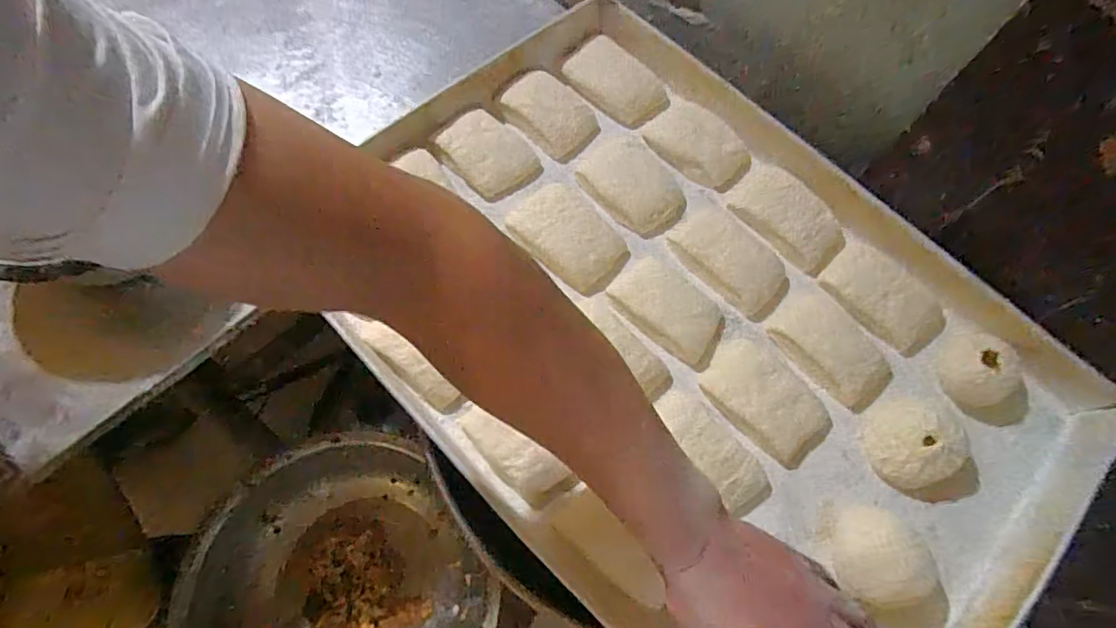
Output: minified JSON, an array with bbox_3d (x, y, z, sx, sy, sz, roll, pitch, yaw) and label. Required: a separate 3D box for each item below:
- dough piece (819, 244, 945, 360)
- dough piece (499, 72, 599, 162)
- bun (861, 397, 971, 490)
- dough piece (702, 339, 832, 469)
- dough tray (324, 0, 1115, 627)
[{"bbox_3d":[0.294,-0.014,0.506,0.063,0.024,0.110,-36,74,-16],"label":"dough piece"},{"bbox_3d":[-0.007,-0.208,0.579,0.096,0.020,0.067,40,72,12],"label":"dough piece"},{"bbox_3d":[0.289,0.104,0.452,0.067,0.035,0.068,1,68,-3],"label":"bun"},{"bbox_3d":[0.177,0.072,0.466,0.067,0.026,0.106,-42,76,-17],"label":"dough piece"},{"bbox_3d":[0.112,0.006,0.481,0.436,0.042,0.622,-42,76,-17],"label":"dough tray"}]

